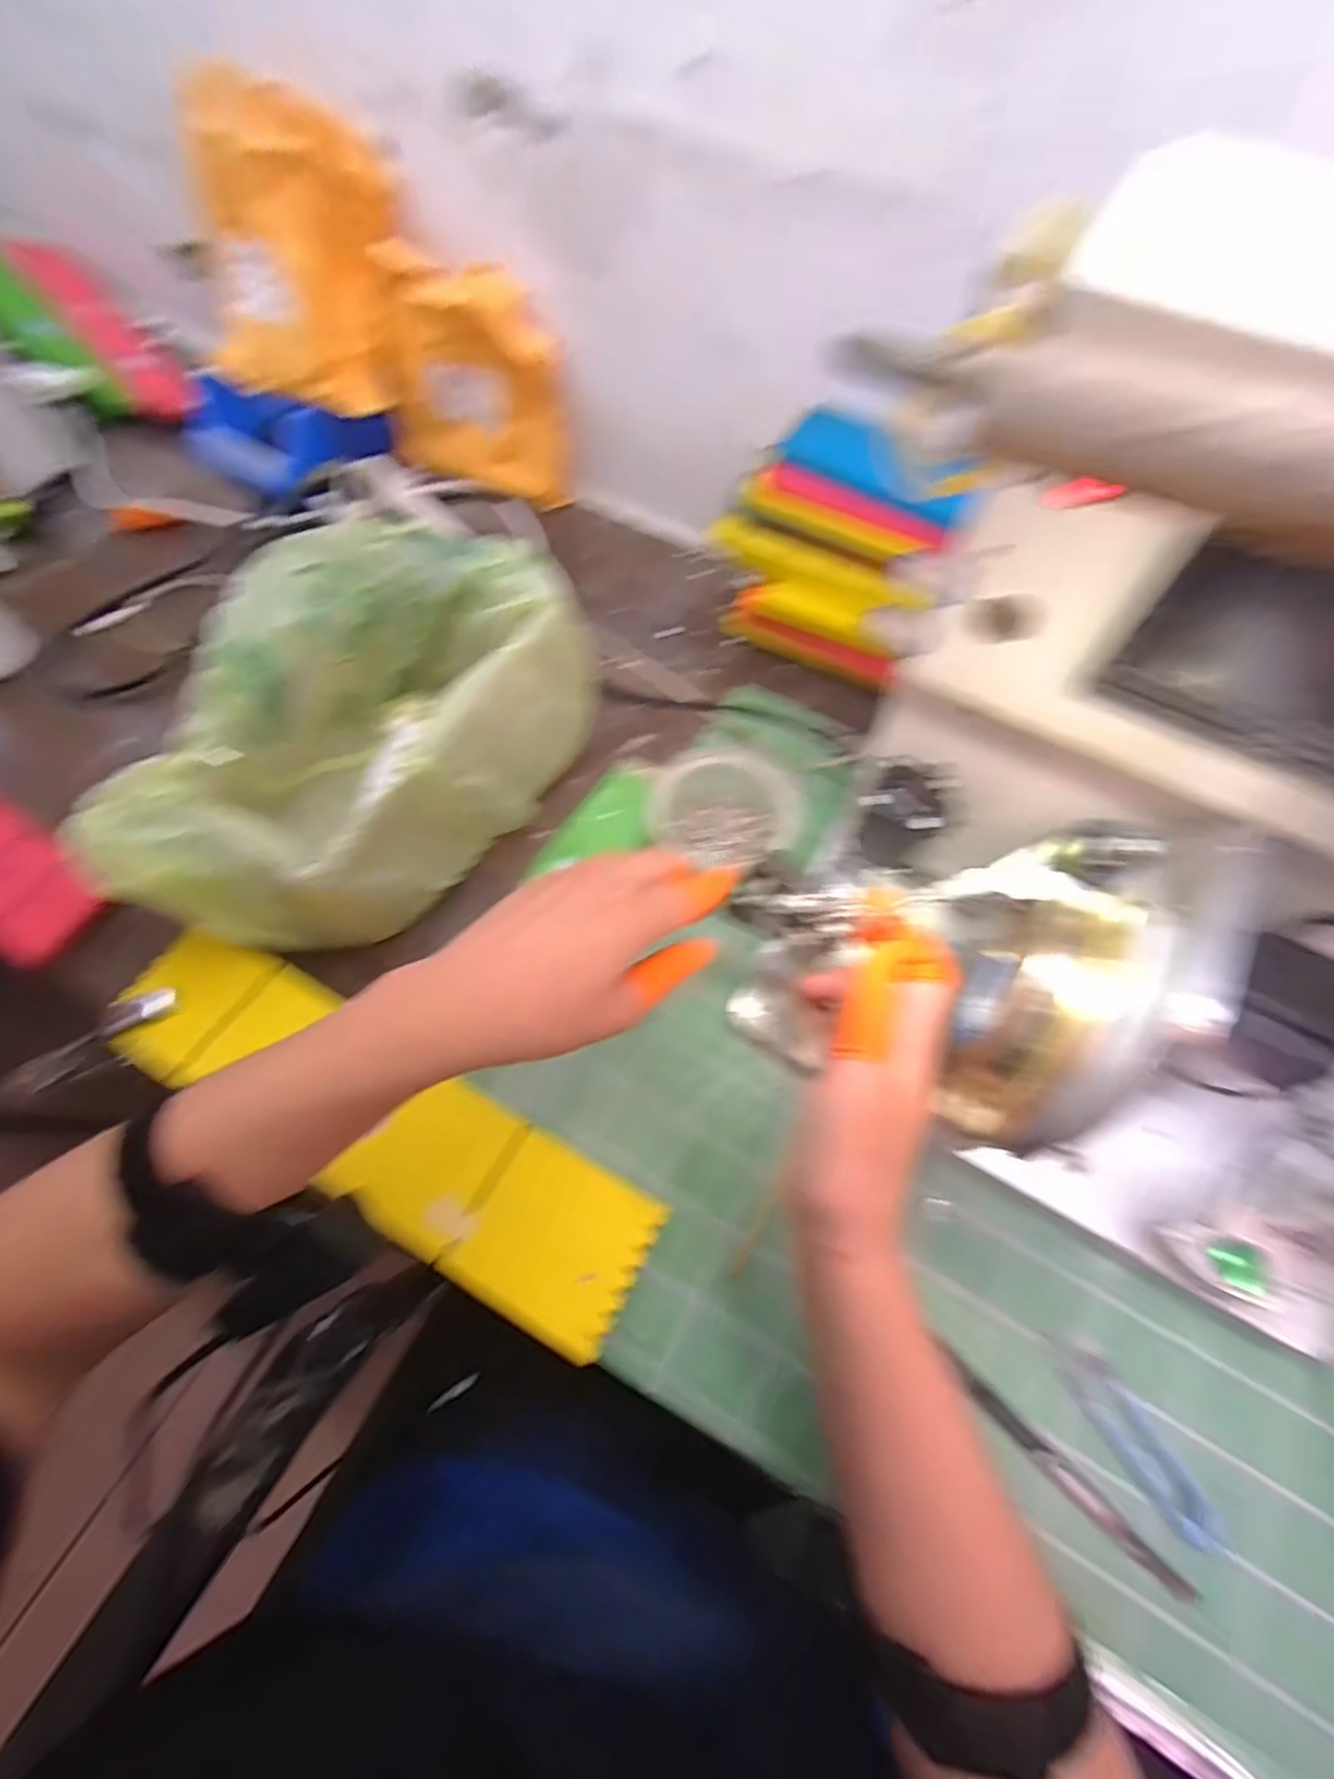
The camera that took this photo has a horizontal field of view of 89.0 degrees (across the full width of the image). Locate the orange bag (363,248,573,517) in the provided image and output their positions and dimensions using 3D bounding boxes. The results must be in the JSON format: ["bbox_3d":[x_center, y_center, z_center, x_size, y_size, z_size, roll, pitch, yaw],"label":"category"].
[{"bbox_3d":[-0.181,-0.456,0.620,0.178,0.157,0.073,30,67,13],"label":"orange bag"}]

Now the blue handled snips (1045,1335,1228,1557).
[{"bbox_3d":[0.236,0.277,0.344,0.025,0.011,0.096,-28,67,-14],"label":"blue handled snips"}]

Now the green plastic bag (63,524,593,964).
[{"bbox_3d":[-0.209,-0.099,0.465,0.208,0.120,0.310,30,67,13],"label":"green plastic bag"}]

